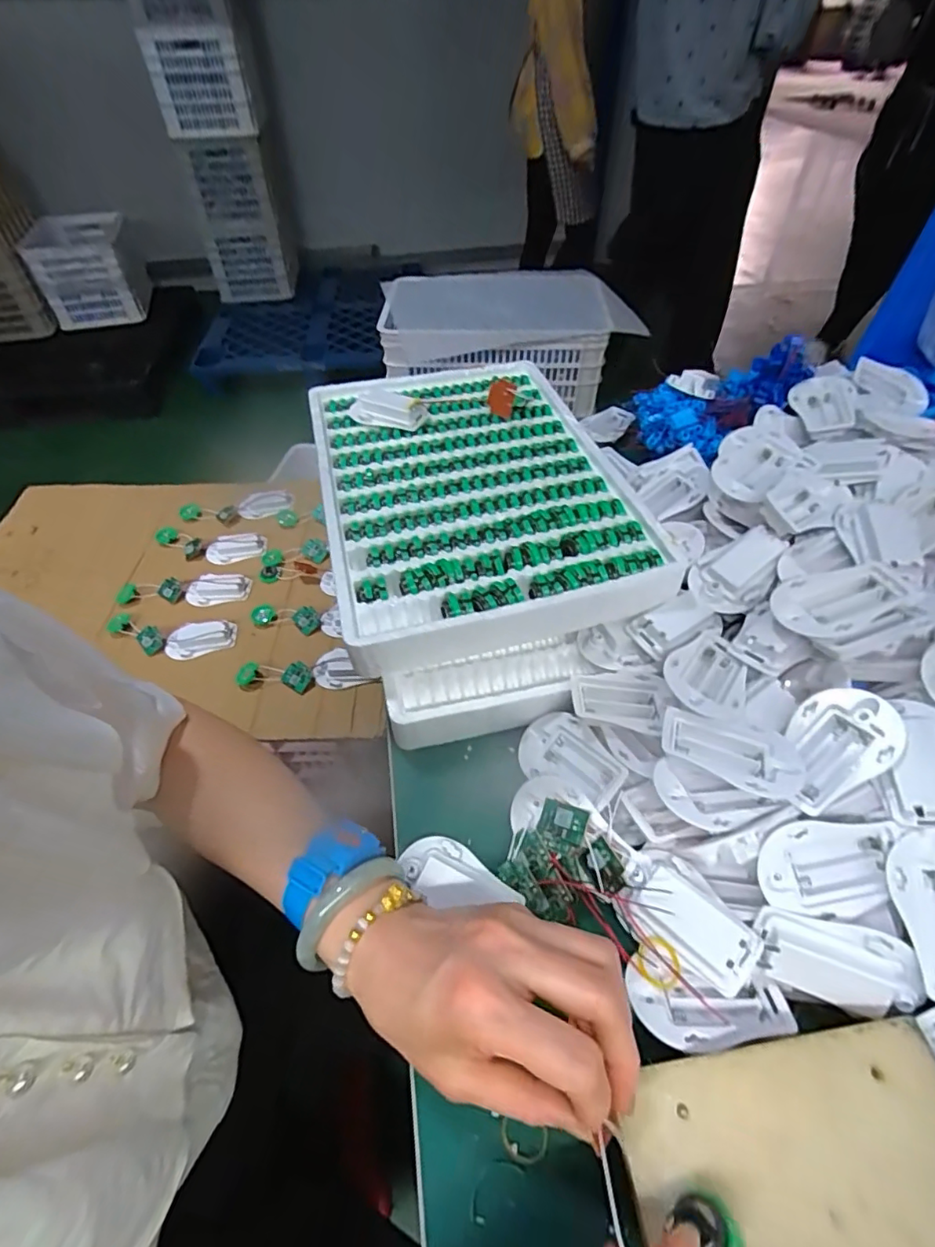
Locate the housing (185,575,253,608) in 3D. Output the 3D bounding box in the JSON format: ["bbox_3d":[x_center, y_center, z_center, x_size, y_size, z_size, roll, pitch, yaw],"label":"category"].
[{"bbox_3d":[-0.322,-0.043,0.691,0.077,0.021,0.036,-8,51,-6],"label":"housing"}]

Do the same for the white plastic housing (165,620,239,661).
[{"bbox_3d":[-0.316,0.018,0.637,0.079,0.017,0.039,-11,51,-8],"label":"white plastic housing"}]

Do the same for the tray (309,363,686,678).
[{"bbox_3d":[-0.002,-0.128,0.488,0.249,0.051,0.363,-12,52,-8],"label":"tray"}]

